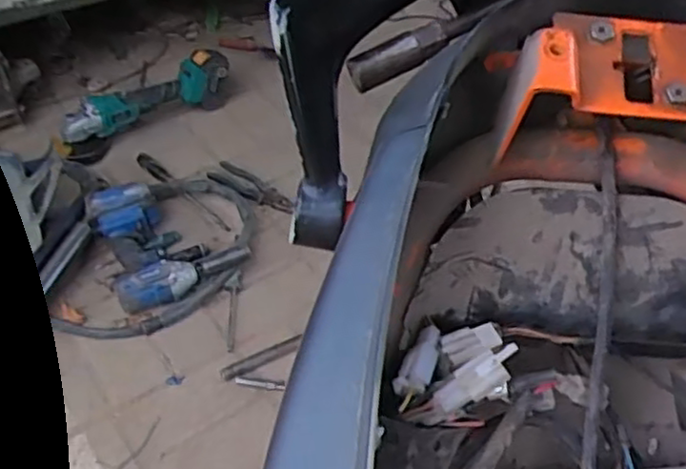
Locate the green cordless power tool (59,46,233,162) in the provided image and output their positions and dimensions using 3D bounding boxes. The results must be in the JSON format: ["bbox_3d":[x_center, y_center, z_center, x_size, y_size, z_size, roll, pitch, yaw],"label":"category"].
[{"bbox_3d":[-0.398,-0.267,1.421,0.393,0.097,0.097,-31,55,-29],"label":"green cordless power tool"}]

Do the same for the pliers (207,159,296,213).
[{"bbox_3d":[-0.178,-0.086,1.346,0.180,0.020,0.068,27,50,21],"label":"pliers"}]

